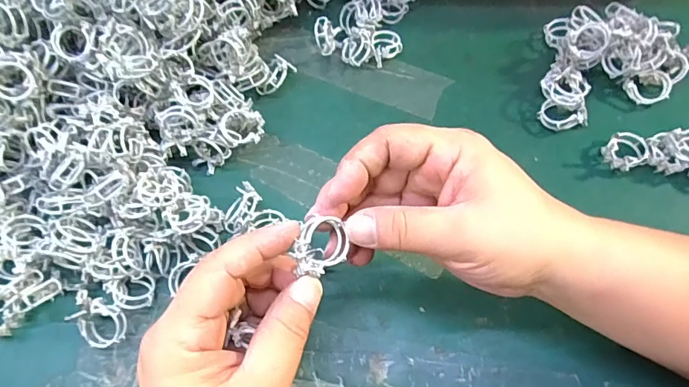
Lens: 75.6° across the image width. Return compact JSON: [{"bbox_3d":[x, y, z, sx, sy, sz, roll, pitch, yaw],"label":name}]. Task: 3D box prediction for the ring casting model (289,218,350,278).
[{"bbox_3d":[-0.011,0.025,0.208,0.024,0.016,0.023,-2,64,3],"label":"ring casting model"}]

